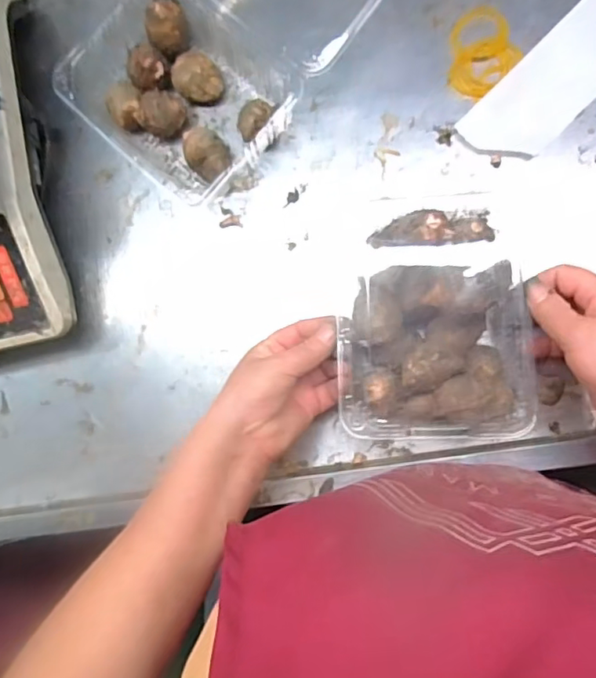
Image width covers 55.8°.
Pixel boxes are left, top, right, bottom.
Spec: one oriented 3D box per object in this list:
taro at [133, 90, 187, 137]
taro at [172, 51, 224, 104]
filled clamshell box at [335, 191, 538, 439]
[{"bbox_3d":[-0.115,-0.190,0.473,0.038,0.034,0.038,0,87,8],"label":"taro"},{"bbox_3d":[-0.086,-0.221,0.476,0.038,0.029,0.042,-11,86,8],"label":"taro"},{"bbox_3d":[0.096,-0.019,0.406,0.128,0.069,0.173,-2,87,8],"label":"filled clamshell box"}]

